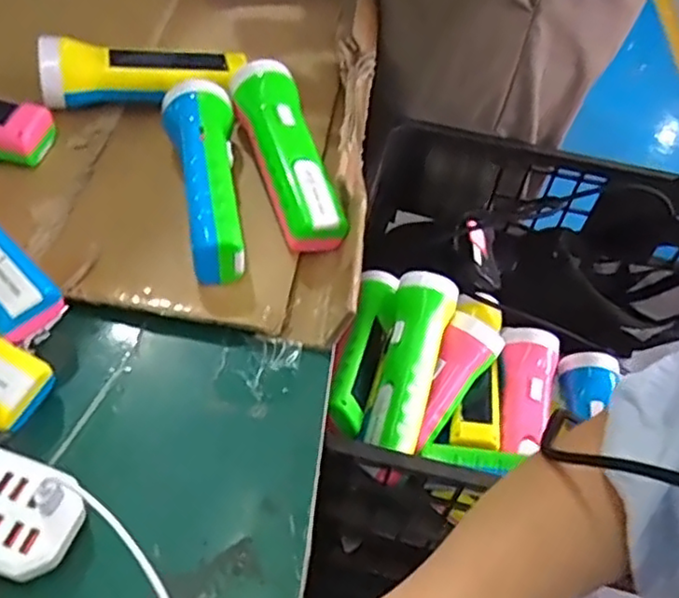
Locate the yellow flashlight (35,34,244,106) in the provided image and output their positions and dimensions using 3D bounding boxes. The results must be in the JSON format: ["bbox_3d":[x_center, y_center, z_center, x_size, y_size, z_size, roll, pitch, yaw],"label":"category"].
[{"bbox_3d":[-0.157,-0.184,0.537,0.152,0.054,0.060,-4,53,-8],"label":"yellow flashlight"}]

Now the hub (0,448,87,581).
[{"bbox_3d":[-0.167,0.111,0.338,0.073,0.030,0.053,17,53,9],"label":"hub"}]

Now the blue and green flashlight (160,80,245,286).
[{"bbox_3d":[-0.094,-0.086,0.473,0.048,0.049,0.163,-8,53,-11],"label":"blue and green flashlight"}]

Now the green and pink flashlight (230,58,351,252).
[{"bbox_3d":[-0.039,-0.110,0.502,0.050,0.051,0.171,-14,55,-15],"label":"green and pink flashlight"}]

